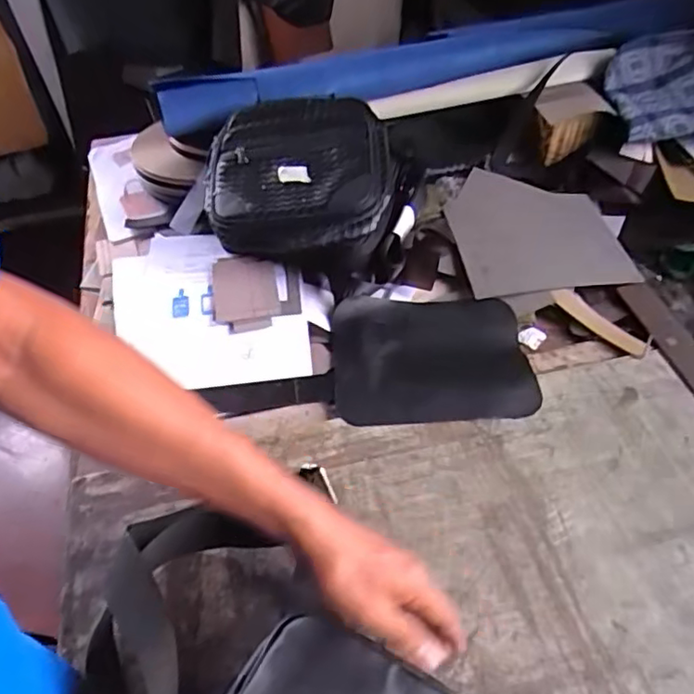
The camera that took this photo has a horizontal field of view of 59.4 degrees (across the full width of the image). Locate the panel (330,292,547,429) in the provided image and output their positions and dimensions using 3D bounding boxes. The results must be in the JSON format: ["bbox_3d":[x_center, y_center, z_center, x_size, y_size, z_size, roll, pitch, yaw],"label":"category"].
[{"bbox_3d":[0.098,0.014,0.710,0.224,0.026,0.187,-3,47,-1],"label":"panel"}]

